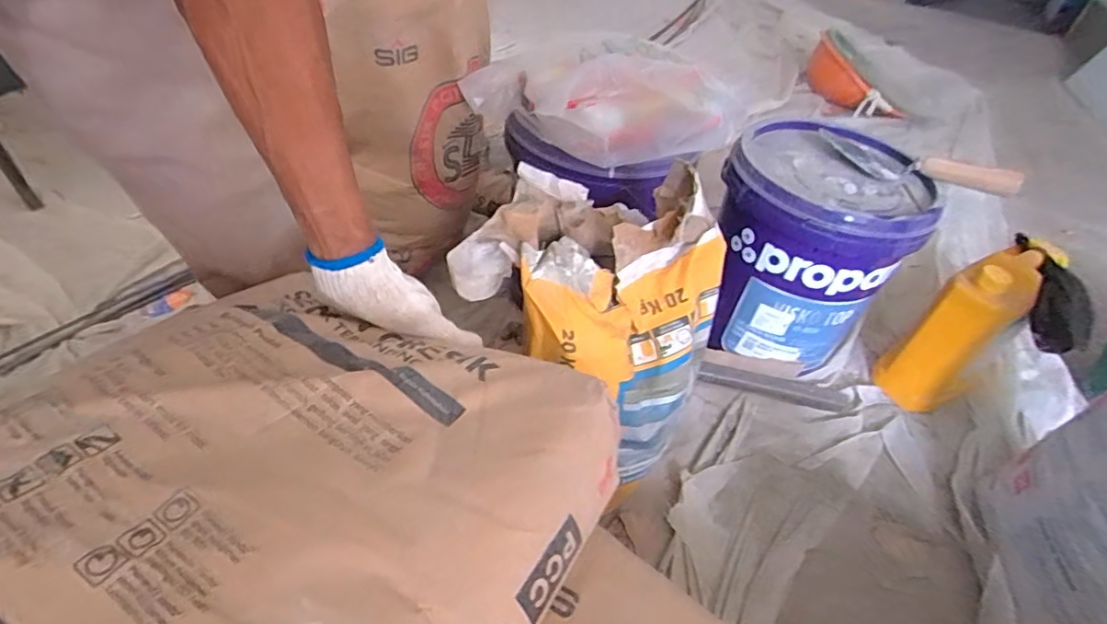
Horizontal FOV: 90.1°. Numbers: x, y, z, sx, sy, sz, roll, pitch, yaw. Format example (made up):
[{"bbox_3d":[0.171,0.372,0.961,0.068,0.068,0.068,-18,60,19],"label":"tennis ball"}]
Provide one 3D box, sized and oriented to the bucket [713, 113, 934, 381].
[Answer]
[{"bbox_3d":[0.401,-0.100,0.944,0.276,0.347,0.269,4,44,-4],"label":"bucket"}]

